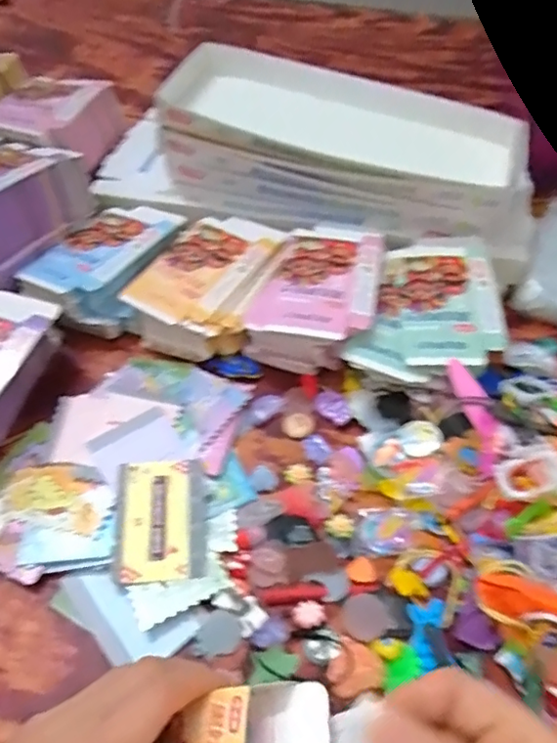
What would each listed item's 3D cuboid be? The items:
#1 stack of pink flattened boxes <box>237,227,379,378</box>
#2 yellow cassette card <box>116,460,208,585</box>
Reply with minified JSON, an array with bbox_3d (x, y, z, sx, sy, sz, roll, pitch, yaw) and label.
[{"bbox_3d":[0.034,-0.070,0.515,0.106,0.055,0.139,8,57,11],"label":"stack of pink flattened boxes"},{"bbox_3d":[-0.084,0.105,0.407,0.062,0.012,0.088,-5,52,-6],"label":"yellow cassette card"}]

